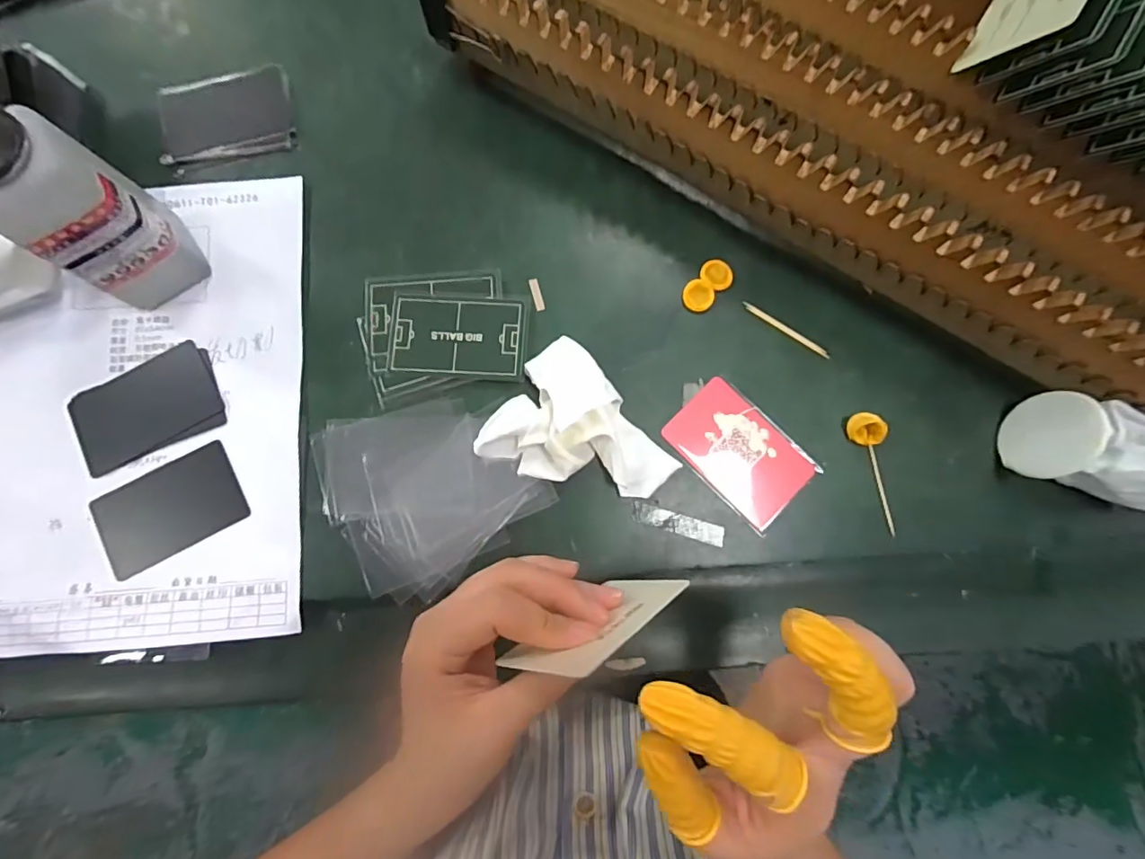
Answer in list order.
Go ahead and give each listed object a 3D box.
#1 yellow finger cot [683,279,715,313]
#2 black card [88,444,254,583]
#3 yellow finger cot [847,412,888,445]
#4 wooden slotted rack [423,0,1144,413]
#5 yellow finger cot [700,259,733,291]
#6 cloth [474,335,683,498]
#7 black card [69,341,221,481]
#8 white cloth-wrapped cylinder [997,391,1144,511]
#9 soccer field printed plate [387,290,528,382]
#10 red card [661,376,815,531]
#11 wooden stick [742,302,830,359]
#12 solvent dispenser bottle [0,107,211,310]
[{"bbox_3d":[0.083,-0.087,0.335,0.020,0.005,0.021,0,80,0],"label":"yellow finger cot"},{"bbox_3d":[-0.245,0.048,0.313,0.083,0.004,0.052,-28,81,-5],"label":"black card"},{"bbox_3d":[0.181,0.000,0.316,0.016,0.014,0.021,-19,80,-4],"label":"yellow finger cot"},{"bbox_3d":[0.162,-0.135,0.308,0.569,0.080,0.065,33,81,5],"label":"wooden slotted rack"},{"bbox_3d":[0.096,-0.103,0.339,0.021,0.004,0.020,0,80,0],"label":"yellow finger cot"},{"bbox_3d":[0.007,0.004,0.307,0.107,0.029,0.082,35,81,6],"label":"cloth"},{"bbox_3d":[-0.269,-0.015,0.322,0.085,0.004,0.053,-30,81,-5],"label":"black card"},{"bbox_3d":[0.303,0.014,0.299,0.077,0.048,0.048,24,80,4],"label":"white cloth-wrapped cylinder"},{"bbox_3d":[-0.073,-0.061,0.330,0.086,0.005,0.055,4,80,0],"label":"soccer field printed plate"},{"bbox_3d":[0.104,0.014,0.321,0.054,0.004,0.086,-44,83,-7],"label":"red card"},{"bbox_3d":[0.140,-0.065,0.332,0.063,0.004,0.005,35,81,6],"label":"wooden stick"},{"bbox_3d":[-0.271,-0.128,0.278,0.055,0.136,0.071,-24,81,-5],"label":"solvent dispenser bottle"}]

